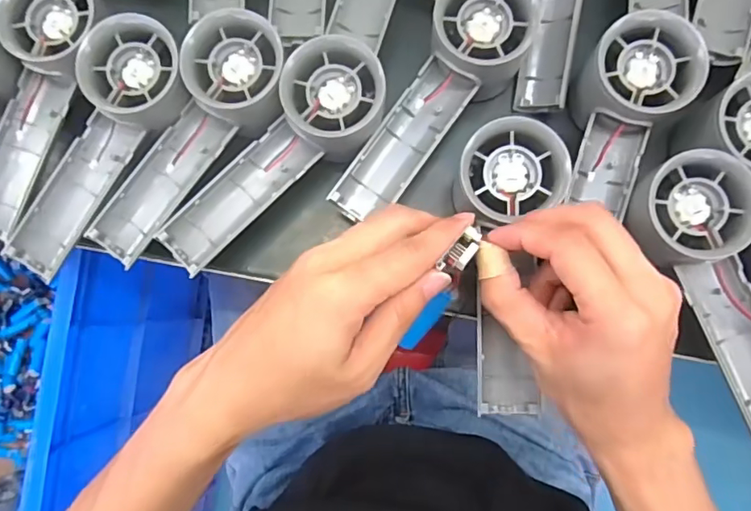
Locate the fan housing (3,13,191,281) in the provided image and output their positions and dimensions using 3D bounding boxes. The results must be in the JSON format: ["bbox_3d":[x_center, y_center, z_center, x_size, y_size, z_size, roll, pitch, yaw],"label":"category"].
[{"bbox_3d":[-0.161,-0.060,0.311,0.054,0.027,0.156,33,99,5],"label":"fan housing"}]

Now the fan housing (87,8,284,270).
[{"bbox_3d":[-0.108,-0.064,0.310,0.056,0.028,0.155,39,100,5],"label":"fan housing"}]

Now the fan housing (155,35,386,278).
[{"bbox_3d":[-0.059,-0.055,0.310,0.158,0.029,0.055,-43,84,10],"label":"fan housing"}]

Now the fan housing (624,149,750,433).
[{"bbox_3d":[0.185,0.024,0.281,0.053,0.028,0.155,-17,84,0],"label":"fan housing"}]

